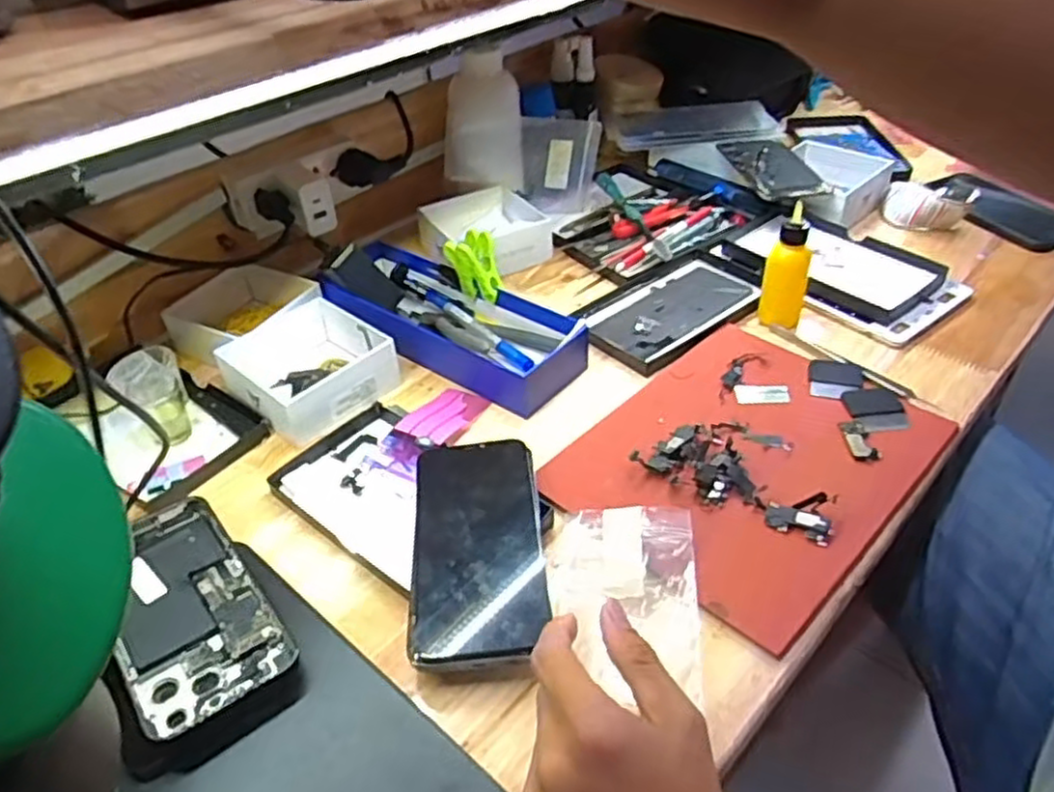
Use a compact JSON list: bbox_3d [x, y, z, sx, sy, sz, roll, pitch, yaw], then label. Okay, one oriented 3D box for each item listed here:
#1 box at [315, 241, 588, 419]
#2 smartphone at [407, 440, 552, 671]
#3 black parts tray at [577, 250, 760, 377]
[{"bbox_3d":[-0.068,-0.069,0.641,0.248,0.069,0.107,28,49,19],"label":"box"},{"bbox_3d":[-0.030,0.087,0.454,0.078,0.009,0.160,-6,43,-1],"label":"smartphone"},{"bbox_3d":[0.133,-0.080,0.672,0.175,0.018,0.101,-28,46,-26],"label":"black parts tray"}]

